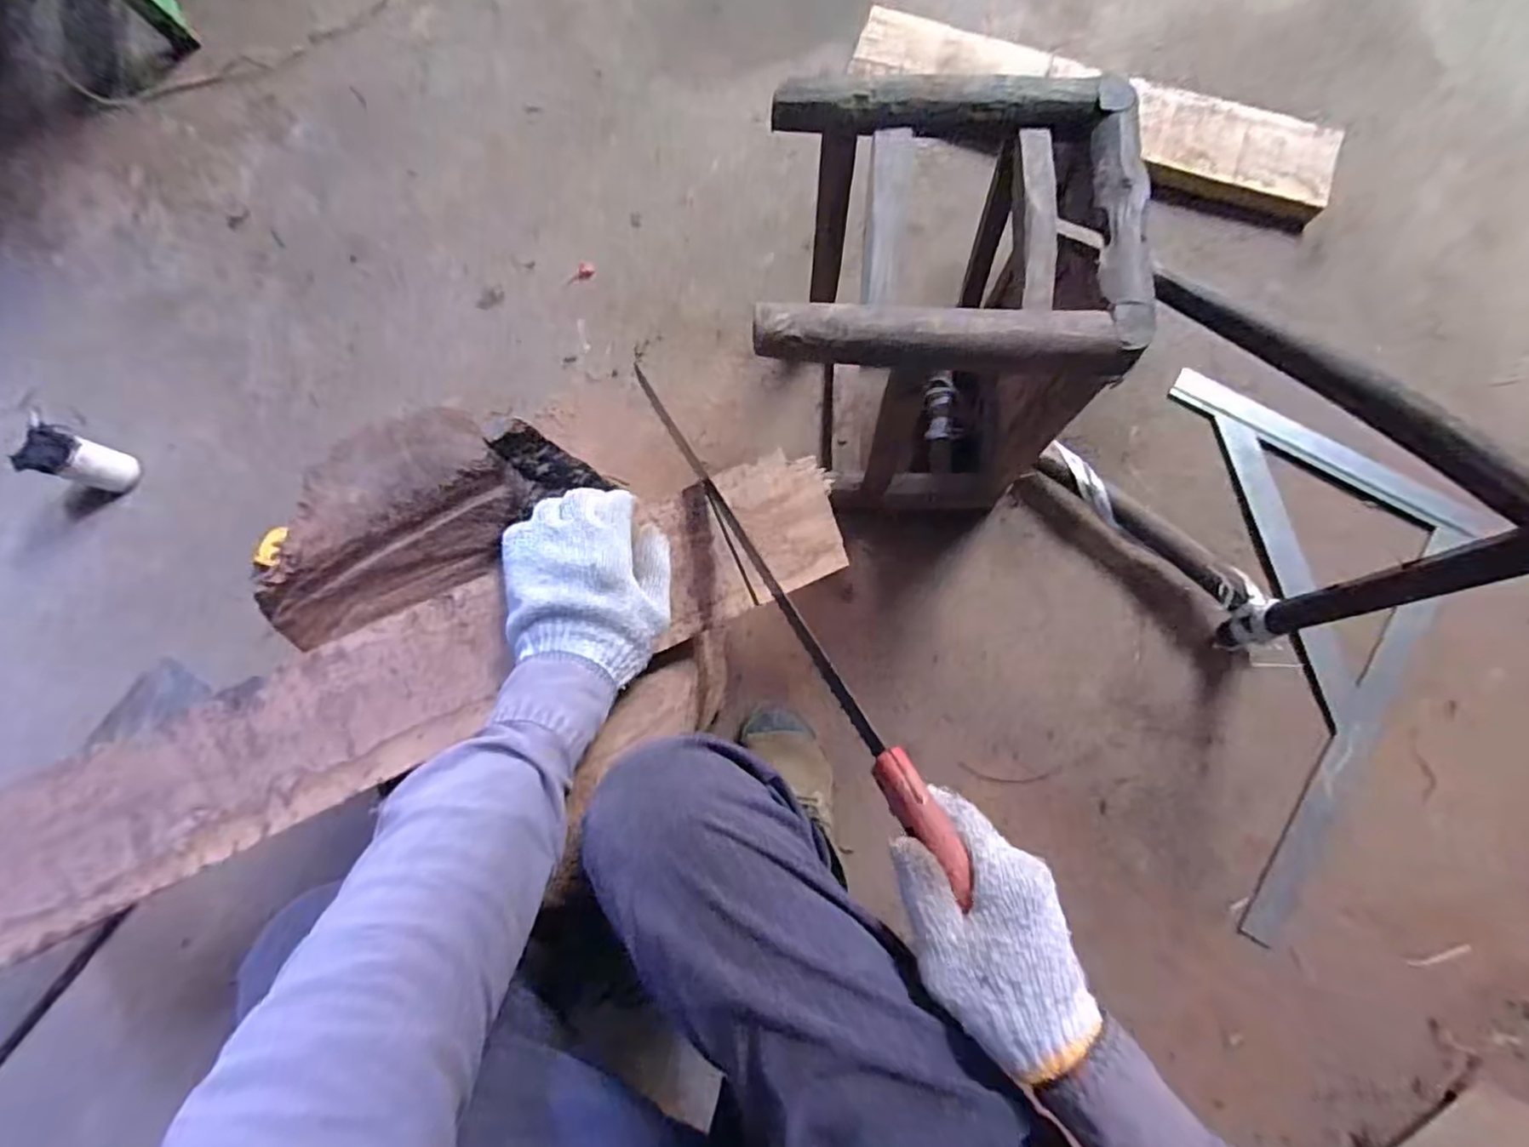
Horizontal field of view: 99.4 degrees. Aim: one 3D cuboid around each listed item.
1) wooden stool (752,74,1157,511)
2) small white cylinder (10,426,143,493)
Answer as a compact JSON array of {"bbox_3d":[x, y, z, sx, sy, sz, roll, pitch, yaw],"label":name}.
[{"bbox_3d":[0.157,-0.252,0.689,0.293,0.381,0.274,3,81,2],"label":"wooden stool"},{"bbox_3d":[-0.871,-0.141,0.832,0.065,0.108,0.060,19,82,5],"label":"small white cylinder"}]

